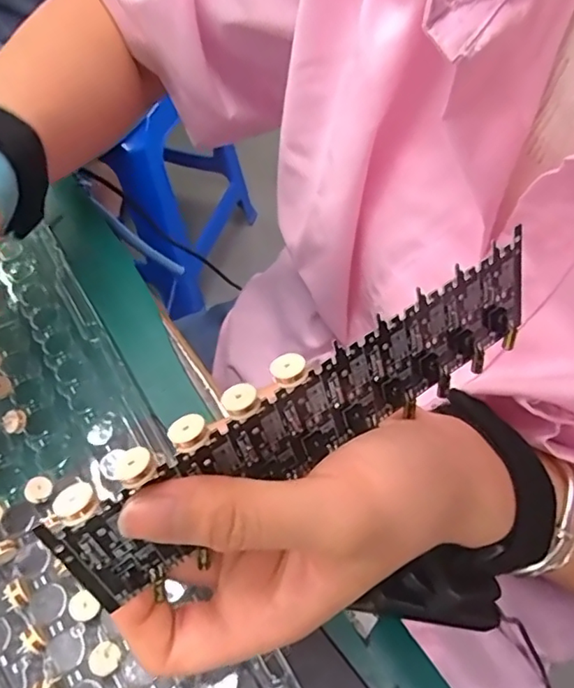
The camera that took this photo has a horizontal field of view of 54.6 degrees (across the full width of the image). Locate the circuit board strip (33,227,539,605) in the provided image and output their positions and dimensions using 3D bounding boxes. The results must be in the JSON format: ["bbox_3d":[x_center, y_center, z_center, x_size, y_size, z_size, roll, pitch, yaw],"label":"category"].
[{"bbox_3d":[0.013,0.018,0.166,0.162,0.042,0.005,-29,37,-18],"label":"circuit board strip"}]

